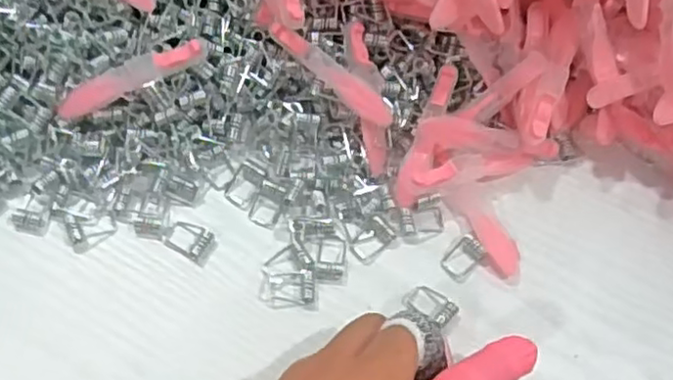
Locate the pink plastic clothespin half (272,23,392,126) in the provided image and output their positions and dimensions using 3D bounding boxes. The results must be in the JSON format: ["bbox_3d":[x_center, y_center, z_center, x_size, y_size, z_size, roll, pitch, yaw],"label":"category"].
[{"bbox_3d":[-0.003,-0.060,0.345,0.077,0.009,0.012,40,68,15],"label":"pink plastic clothespin half"}]

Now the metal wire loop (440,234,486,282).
[{"bbox_3d":[0.062,0.033,0.333,0.015,0.006,0.021,41,69,16],"label":"metal wire loop"}]

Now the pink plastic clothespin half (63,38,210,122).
[{"bbox_3d":[-0.103,-0.057,0.337,0.078,0.014,0.016,-22,65,9],"label":"pink plastic clothespin half"}]

